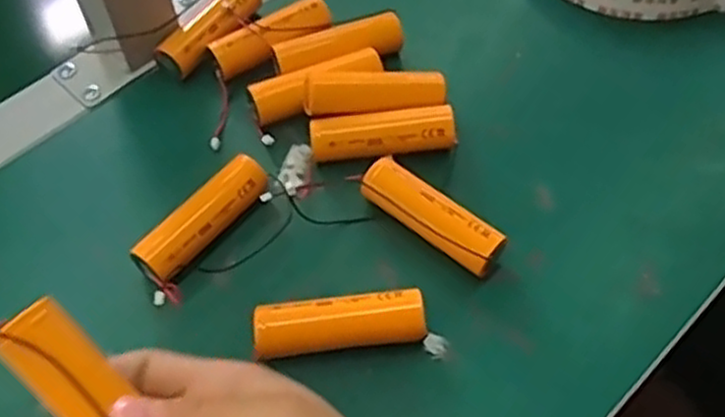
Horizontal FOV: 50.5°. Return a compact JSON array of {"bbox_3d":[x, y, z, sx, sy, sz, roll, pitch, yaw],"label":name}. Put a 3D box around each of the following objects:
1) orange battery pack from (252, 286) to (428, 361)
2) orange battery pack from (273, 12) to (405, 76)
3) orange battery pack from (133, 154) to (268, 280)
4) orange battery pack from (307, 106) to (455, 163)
[{"bbox_3d":[-0.009,0.051,0.330,0.071,0.022,0.021,-7,54,-4],"label":"orange battery pack"},{"bbox_3d":[-0.012,-0.090,0.417,0.070,0.015,0.018,-15,55,-10],"label":"orange battery pack"},{"bbox_3d":[-0.073,0.006,0.362,0.022,0.018,0.072,32,60,22],"label":"orange battery pack"},{"bbox_3d":[0.010,-0.034,0.387,0.071,0.023,0.020,-7,54,-4],"label":"orange battery pack"}]

